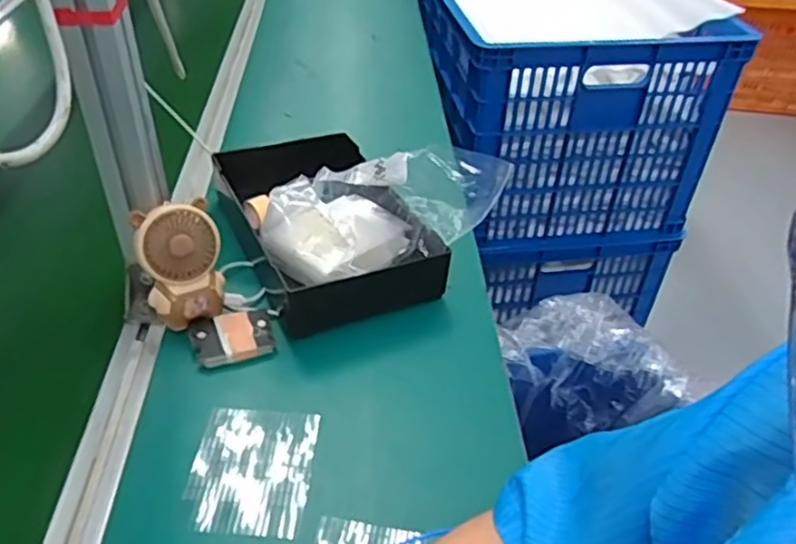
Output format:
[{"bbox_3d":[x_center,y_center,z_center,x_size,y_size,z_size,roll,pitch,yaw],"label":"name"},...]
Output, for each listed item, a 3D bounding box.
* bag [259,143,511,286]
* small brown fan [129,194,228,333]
[{"bbox_3d":[-0.023,-0.051,0.666,0.195,0.097,0.139,-23,46,-27],"label":"bag"},{"bbox_3d":[-0.188,-0.007,0.588,0.066,0.103,0.033,-15,11,-28],"label":"small brown fan"}]

